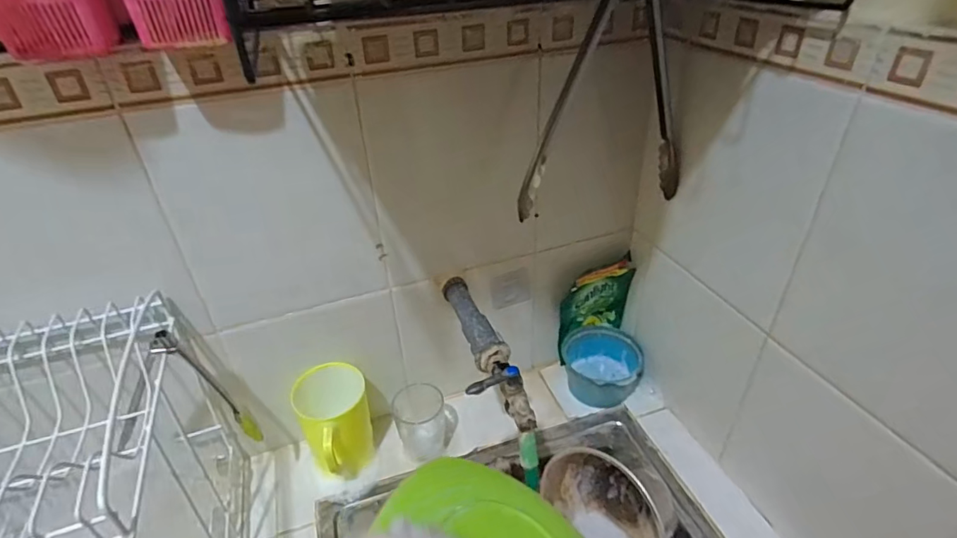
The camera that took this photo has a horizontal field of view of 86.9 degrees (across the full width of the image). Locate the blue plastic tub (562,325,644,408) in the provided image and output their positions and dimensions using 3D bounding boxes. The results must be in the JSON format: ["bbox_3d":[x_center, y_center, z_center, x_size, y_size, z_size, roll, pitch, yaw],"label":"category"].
[{"bbox_3d":[0.180,0.146,0.752,0.109,0.069,0.109,-2,34,1],"label":"blue plastic tub"}]

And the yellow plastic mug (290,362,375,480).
[{"bbox_3d":[-0.172,0.203,0.632,0.081,0.137,0.106,-17,37,-19],"label":"yellow plastic mug"}]

